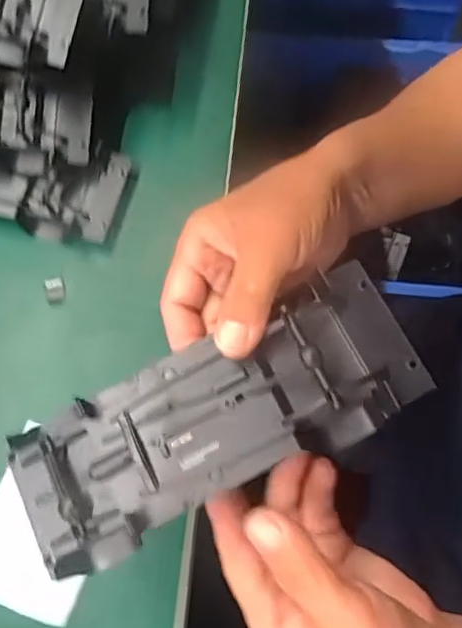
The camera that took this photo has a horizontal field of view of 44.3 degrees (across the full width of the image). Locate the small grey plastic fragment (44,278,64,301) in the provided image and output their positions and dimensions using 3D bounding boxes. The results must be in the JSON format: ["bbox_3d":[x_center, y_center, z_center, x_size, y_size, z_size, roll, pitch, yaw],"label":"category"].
[{"bbox_3d":[-0.125,-0.018,0.403,0.014,0.005,0.016,-9,71,-2],"label":"small grey plastic fragment"}]

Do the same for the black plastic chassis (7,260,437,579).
[{"bbox_3d":[-0.008,0.048,0.264,0.191,0.028,0.071,-26,72,0],"label":"black plastic chassis"}]

